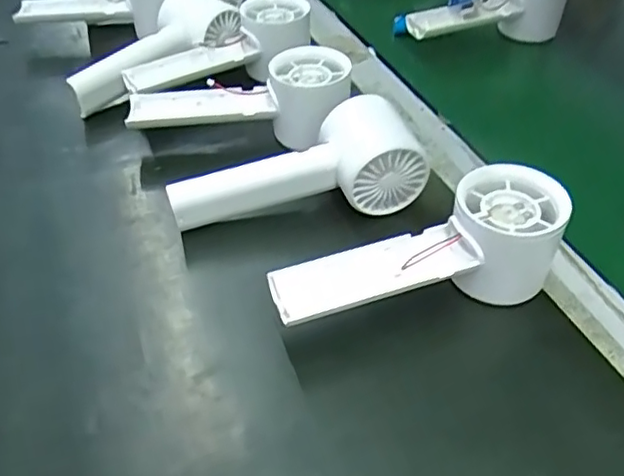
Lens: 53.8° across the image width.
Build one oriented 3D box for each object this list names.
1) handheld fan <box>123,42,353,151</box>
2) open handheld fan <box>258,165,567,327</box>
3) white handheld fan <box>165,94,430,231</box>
[{"bbox_3d":[-0.051,-0.096,0.445,0.155,0.056,0.061,-2,43,-1],"label":"handheld fan"},{"bbox_3d":[0.057,0.010,0.331,0.163,0.055,0.056,-10,43,-10],"label":"open handheld fan"},{"bbox_3d":[-0.009,-0.045,0.392,0.159,0.051,0.060,-5,43,-5],"label":"white handheld fan"}]

